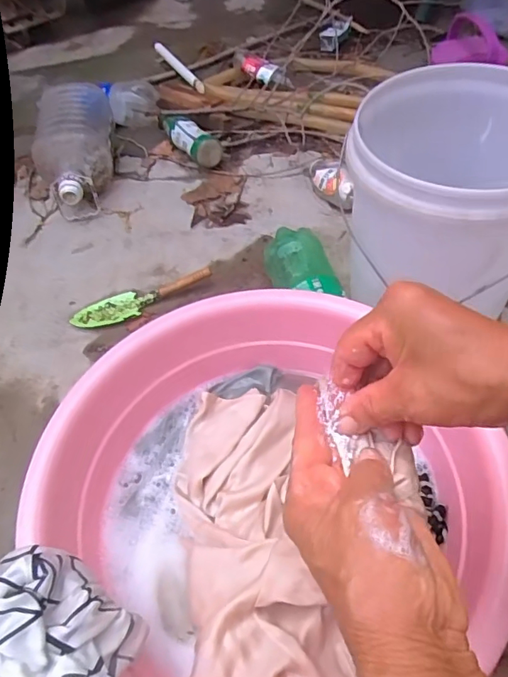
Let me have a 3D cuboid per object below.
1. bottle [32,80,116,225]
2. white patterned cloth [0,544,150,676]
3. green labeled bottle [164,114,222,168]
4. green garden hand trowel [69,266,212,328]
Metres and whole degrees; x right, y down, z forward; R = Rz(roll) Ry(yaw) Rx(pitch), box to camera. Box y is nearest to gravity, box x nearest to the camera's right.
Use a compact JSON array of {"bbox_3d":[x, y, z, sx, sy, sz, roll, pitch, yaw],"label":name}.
[{"bbox_3d":[-0.387,-0.420,1.105,0.168,0.167,0.299,-14,54,-6],"label":"bottle"},{"bbox_3d":[-0.174,0.250,0.414,0.137,0.071,0.136,8,54,12],"label":"white patterned cloth"},{"bbox_3d":[-0.151,-0.467,1.180,0.067,0.071,0.204,-33,56,-18],"label":"green labeled bottle"},{"bbox_3d":[-0.206,-0.080,0.920,0.260,0.030,0.067,-20,55,-10],"label":"green garden hand trowel"}]

